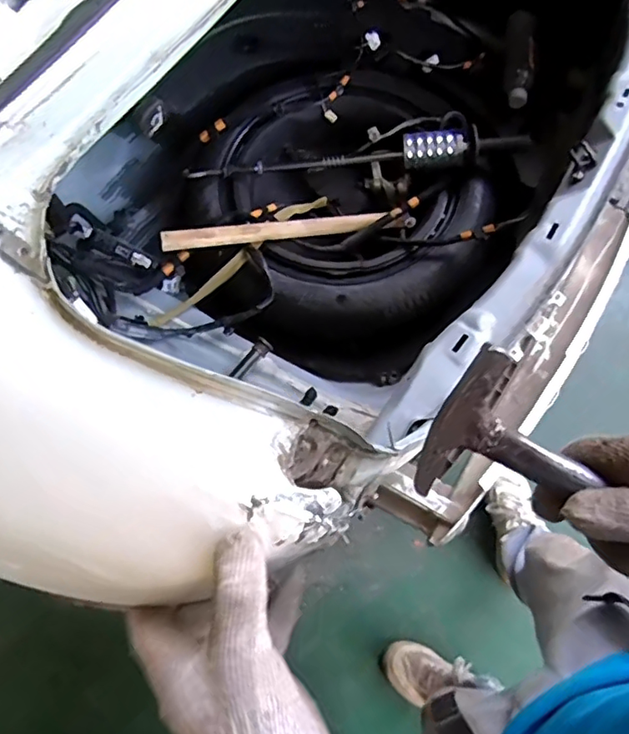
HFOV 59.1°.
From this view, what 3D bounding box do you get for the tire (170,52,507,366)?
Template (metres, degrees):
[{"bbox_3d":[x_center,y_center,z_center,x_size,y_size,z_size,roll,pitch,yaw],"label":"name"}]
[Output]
[{"bbox_3d":[0.047,-0.321,0.998,0.541,0.124,0.592,-1,70,2],"label":"tire"}]

